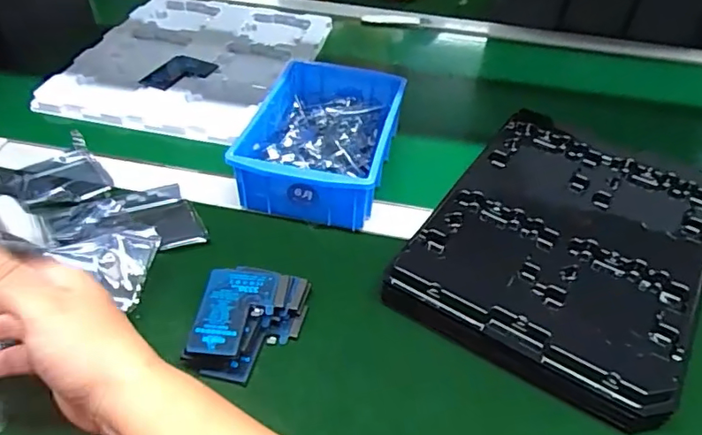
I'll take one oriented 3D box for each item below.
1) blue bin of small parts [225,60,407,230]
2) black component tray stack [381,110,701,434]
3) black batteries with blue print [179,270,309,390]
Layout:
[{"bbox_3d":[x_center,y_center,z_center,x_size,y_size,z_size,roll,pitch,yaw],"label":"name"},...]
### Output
[{"bbox_3d":[-0.028,-0.082,0.550,0.130,0.060,0.198,11,43,7],"label":"blue bin of small parts"},{"bbox_3d":[0.186,0.021,0.477,0.218,0.040,0.303,26,47,21],"label":"black component tray stack"},{"bbox_3d":[-0.075,0.078,0.404,0.074,0.025,0.088,6,43,2],"label":"black batteries with blue print"}]

